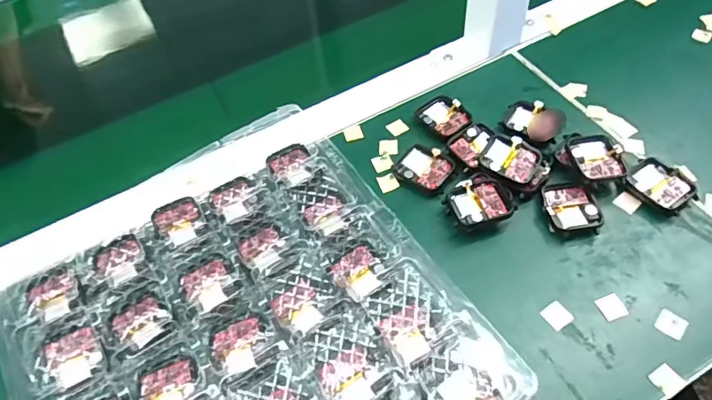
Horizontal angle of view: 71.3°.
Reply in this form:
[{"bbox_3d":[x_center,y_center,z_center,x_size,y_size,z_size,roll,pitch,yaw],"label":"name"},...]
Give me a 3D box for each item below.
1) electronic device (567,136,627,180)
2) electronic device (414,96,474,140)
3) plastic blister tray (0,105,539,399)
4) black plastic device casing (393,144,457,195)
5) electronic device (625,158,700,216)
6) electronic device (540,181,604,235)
[{"bbox_3d":[0.186,-0.030,0.384,0.037,0.014,0.042,-11,55,-2],"label":"electronic device"},{"bbox_3d":[0.077,-0.072,0.431,0.037,0.008,0.045,-31,58,-15],"label":"electronic device"},{"bbox_3d":[-0.079,0.089,0.326,0.261,0.032,0.285,-30,58,-15],"label":"plastic blister tray"},{"bbox_3d":[0.057,-0.026,0.407,0.044,0.011,0.036,32,64,25],"label":"black plastic device casing"},{"bbox_3d":[0.230,-0.010,0.376,0.037,0.012,0.045,-36,59,-18],"label":"electronic device"},{"bbox_3d":[0.159,0.005,0.366,0.038,0.012,0.041,-4,55,3],"label":"electronic device"}]

